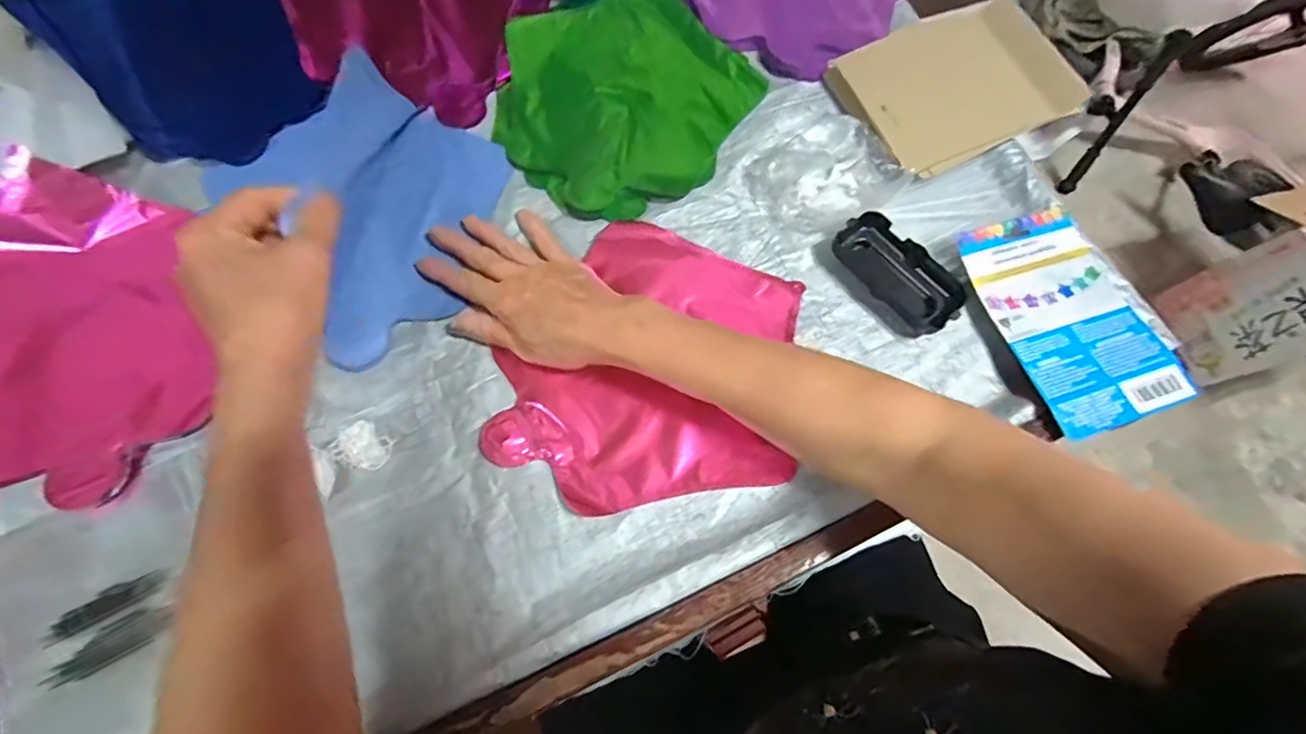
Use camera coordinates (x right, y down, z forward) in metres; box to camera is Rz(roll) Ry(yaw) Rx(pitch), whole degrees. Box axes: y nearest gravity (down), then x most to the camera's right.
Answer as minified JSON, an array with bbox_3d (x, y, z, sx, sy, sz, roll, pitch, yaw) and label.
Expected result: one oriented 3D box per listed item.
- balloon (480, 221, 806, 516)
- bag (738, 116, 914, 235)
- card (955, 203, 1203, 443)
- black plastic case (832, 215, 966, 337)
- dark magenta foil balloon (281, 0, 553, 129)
[{"bbox_3d":[-0.001,-0.002,0.428,0.223,0.021,0.219,7,71,0],"label":"balloon"},{"bbox_3d":[0.151,-0.169,0.478,0.116,0.028,0.094,-33,76,-12],"label":"bag"},{"bbox_3d":[0.331,-0.042,0.443,0.111,0.013,0.181,-18,70,-8],"label":"card"},{"bbox_3d":[0.200,-0.077,0.452,0.048,0.027,0.108,-38,77,-13],"label":"black plastic case"},{"bbox_3d":[-0.238,-0.360,0.526,0.250,0.017,0.236,19,72,4],"label":"dark magenta foil balloon"}]

